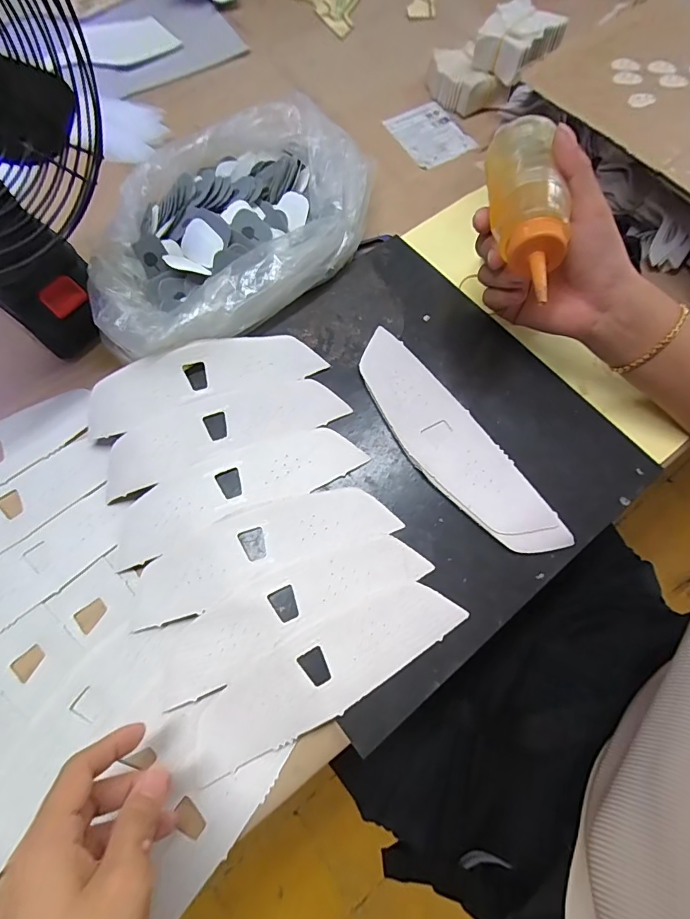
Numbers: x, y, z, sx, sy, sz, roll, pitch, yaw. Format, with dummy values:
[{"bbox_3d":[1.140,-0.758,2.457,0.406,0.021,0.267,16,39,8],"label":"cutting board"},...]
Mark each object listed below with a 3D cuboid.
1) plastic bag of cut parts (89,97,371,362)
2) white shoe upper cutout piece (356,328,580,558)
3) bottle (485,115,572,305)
[{"bbox_3d":[-0.106,-0.215,0.385,0.271,0.056,0.205,-35,75,-12],"label":"plastic bag of cut parts"},{"bbox_3d":[0.078,-0.015,0.333,0.060,0.009,0.210,-32,72,-11],"label":"white shoe upper cutout piece"},{"bbox_3d":[0.119,-0.174,0.285,0.038,0.035,0.139,0,70,1],"label":"bottle"}]

